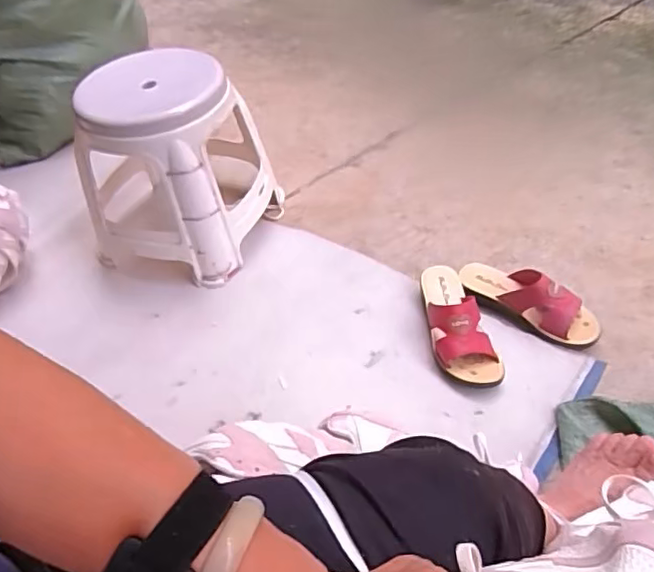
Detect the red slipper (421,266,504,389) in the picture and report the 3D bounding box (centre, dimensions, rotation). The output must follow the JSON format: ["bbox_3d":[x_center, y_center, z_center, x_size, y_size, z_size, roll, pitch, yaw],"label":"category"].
[{"bbox_3d":[0.193,0.050,0.905,0.084,0.075,0.226,-14,48,-3],"label":"red slipper"}]

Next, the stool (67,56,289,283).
[{"bbox_3d":[-0.263,-0.205,1.048,0.251,0.327,0.283,15,53,22],"label":"stool"}]

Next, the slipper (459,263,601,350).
[{"bbox_3d":[0.318,0.015,0.932,0.227,0.072,0.081,27,58,29],"label":"slipper"}]

